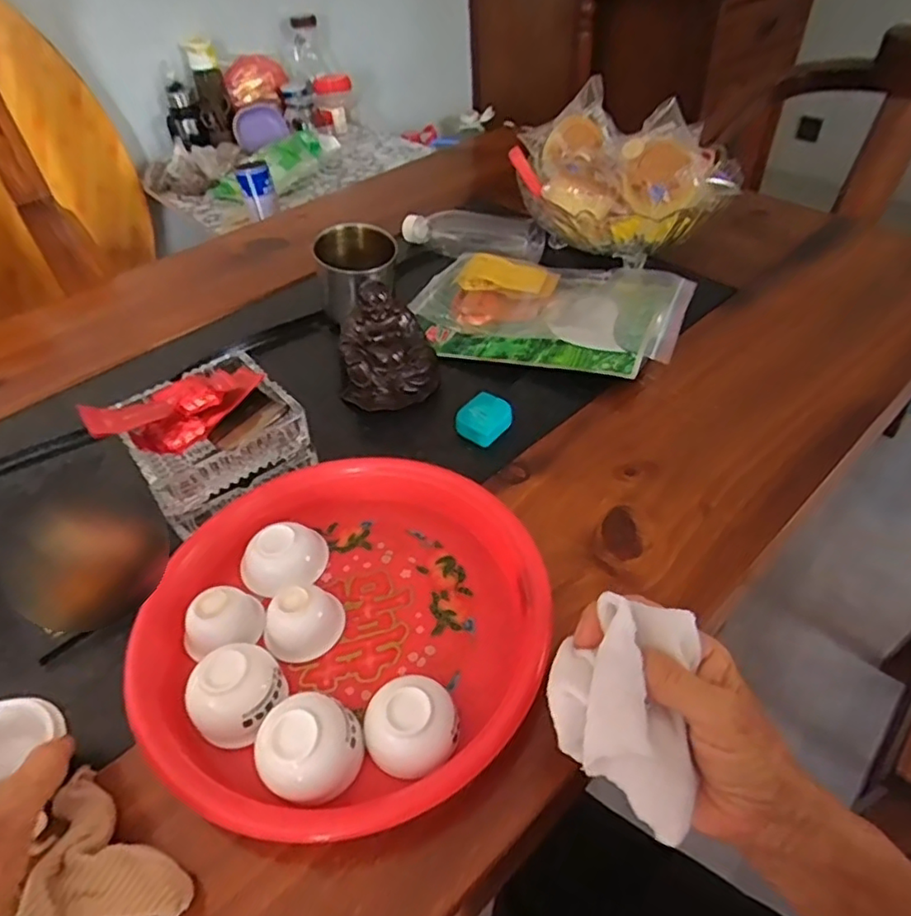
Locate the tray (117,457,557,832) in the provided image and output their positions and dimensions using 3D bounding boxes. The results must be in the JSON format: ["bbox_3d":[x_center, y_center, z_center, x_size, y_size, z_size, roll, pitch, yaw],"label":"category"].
[{"bbox_3d":[-0.070,0.098,0.396,0.248,0.042,0.240,-2,46,3],"label":"tray"}]

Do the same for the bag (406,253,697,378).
[{"bbox_3d":[0.094,-0.159,0.636,0.272,0.031,0.188,11,48,15],"label":"bag"}]

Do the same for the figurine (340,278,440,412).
[{"bbox_3d":[-0.065,-0.102,0.575,0.090,0.089,0.071,-8,46,-3],"label":"figurine"}]

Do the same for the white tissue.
[{"bbox_3d":[0.076,0.110,0.279,0.064,0.035,0.089,7,47,12],"label":"white tissue"}]

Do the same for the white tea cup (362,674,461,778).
[{"bbox_3d":[-0.023,0.150,0.343,0.052,0.031,0.046,-22,48,-16],"label":"white tea cup"}]

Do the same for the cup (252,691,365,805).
[{"bbox_3d":[-0.079,0.156,0.332,0.051,0.045,0.048,-2,46,3],"label":"cup"}]

